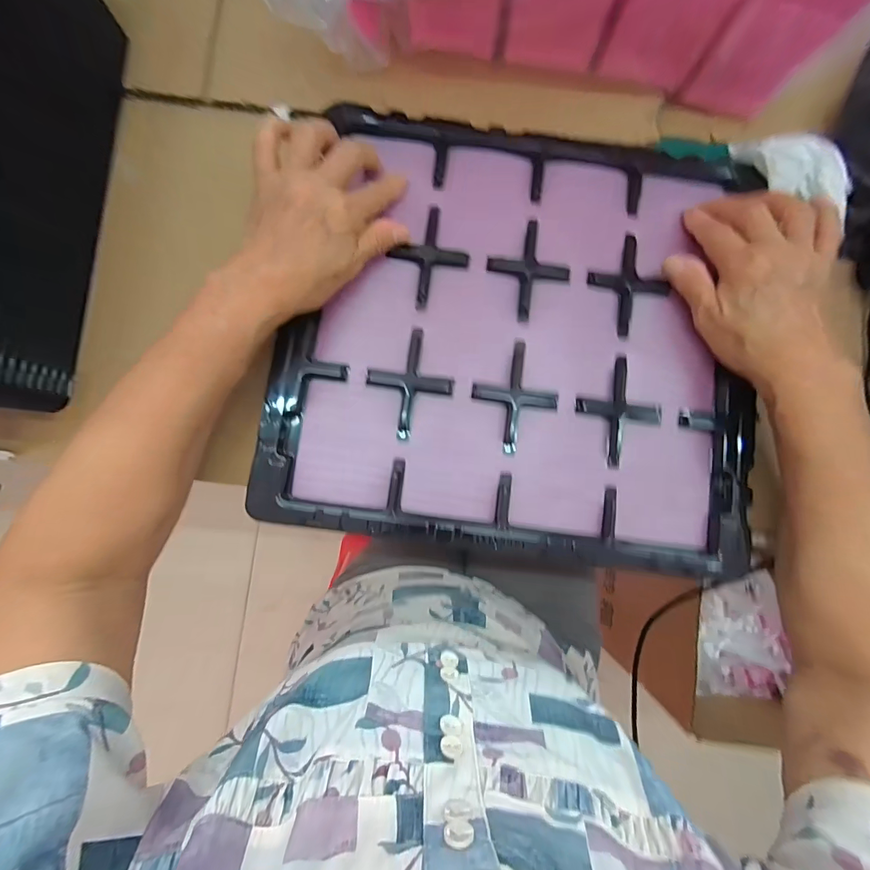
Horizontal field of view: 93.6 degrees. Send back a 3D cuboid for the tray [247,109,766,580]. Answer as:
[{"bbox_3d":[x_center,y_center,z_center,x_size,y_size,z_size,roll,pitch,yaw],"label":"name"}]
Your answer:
[{"bbox_3d":[0.067,-0.081,0.319,0.356,0.022,0.333,8,85,1],"label":"tray"}]

